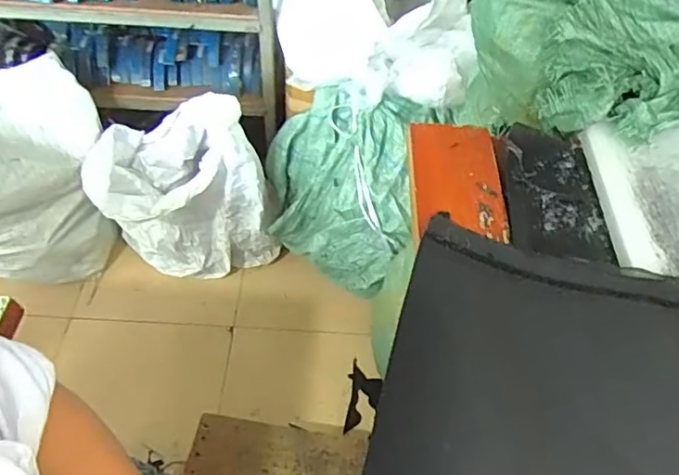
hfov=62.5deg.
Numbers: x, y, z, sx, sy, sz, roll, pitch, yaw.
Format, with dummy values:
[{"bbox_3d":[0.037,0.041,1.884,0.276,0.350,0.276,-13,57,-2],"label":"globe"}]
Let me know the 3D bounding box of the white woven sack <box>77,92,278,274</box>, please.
[{"bbox_3d":[-0.446,-0.129,1.644,0.488,0.577,0.252,-5,53,-7],"label":"white woven sack"}]

